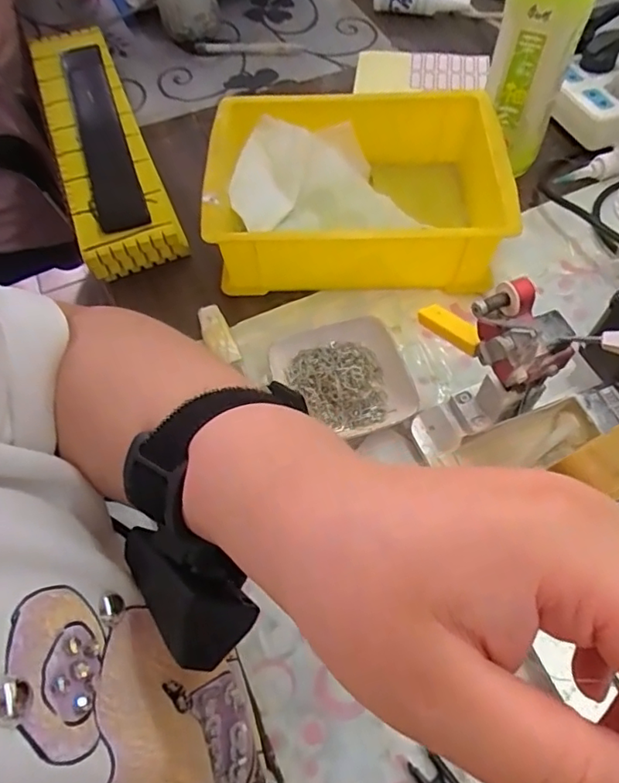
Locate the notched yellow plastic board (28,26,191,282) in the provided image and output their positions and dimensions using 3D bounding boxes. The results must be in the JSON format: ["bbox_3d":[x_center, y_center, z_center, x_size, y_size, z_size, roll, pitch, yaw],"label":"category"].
[{"bbox_3d":[-0.214,-0.257,0.550,0.087,0.055,0.347,-21,62,-10],"label":"notched yellow plastic board"}]

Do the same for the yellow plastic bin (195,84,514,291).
[{"bbox_3d":[0.039,-0.171,0.497,0.239,0.093,0.180,-2,60,1],"label":"yellow plastic bin"}]

